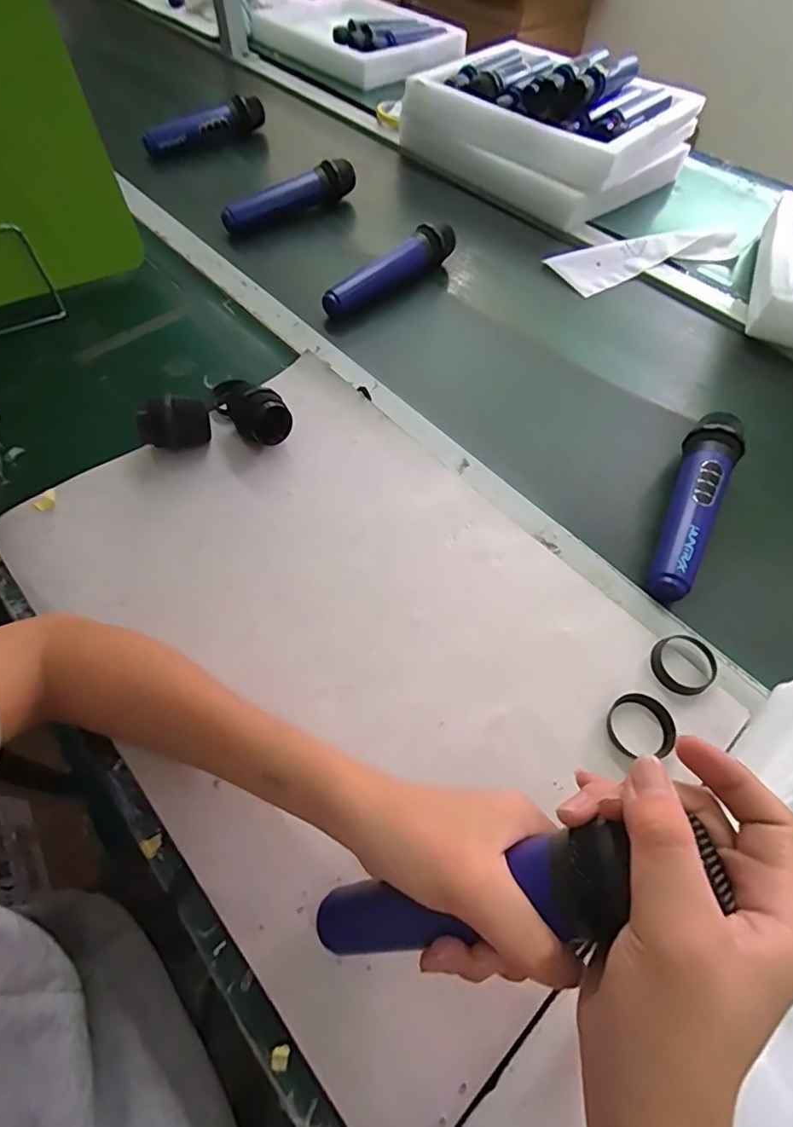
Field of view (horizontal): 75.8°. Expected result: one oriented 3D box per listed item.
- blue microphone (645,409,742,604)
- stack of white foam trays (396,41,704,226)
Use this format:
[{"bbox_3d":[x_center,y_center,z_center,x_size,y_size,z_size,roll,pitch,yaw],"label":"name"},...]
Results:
[{"bbox_3d":[0.258,-0.060,0.438,0.045,0.036,0.201,28,61,15],"label":"blue microphone"},{"bbox_3d":[0.231,-0.673,0.777,0.357,0.128,0.312,36,64,19],"label":"stack of white foam trays"}]

